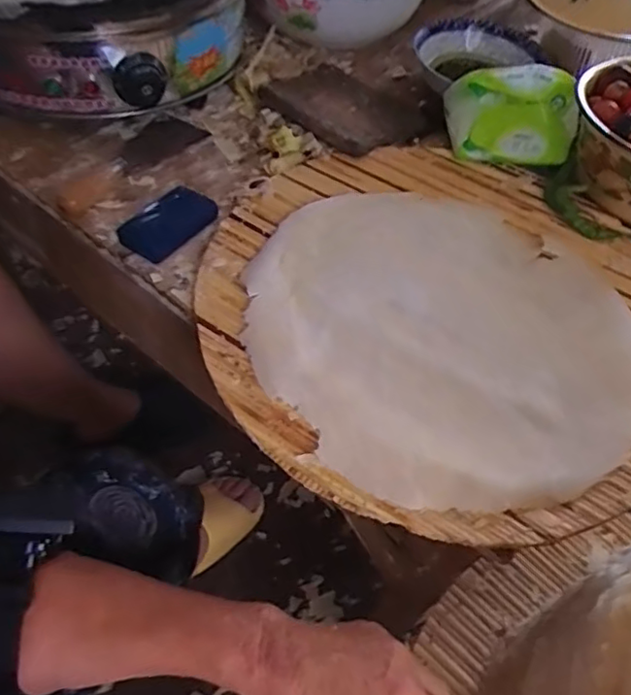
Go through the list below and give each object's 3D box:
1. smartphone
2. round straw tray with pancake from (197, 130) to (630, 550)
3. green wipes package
[{"bbox_3d":[-0.144,-0.123,0.605,0.060,0.013,0.102,28,56,15],"label":"smartphone"},{"bbox_3d":[0.125,-0.049,0.575,0.429,0.030,0.455,2,53,-3],"label":"round straw tray with pancake"},{"bbox_3d":[0.227,-0.273,0.708,0.140,0.079,0.092,6,53,-1],"label":"green wipes package"}]

